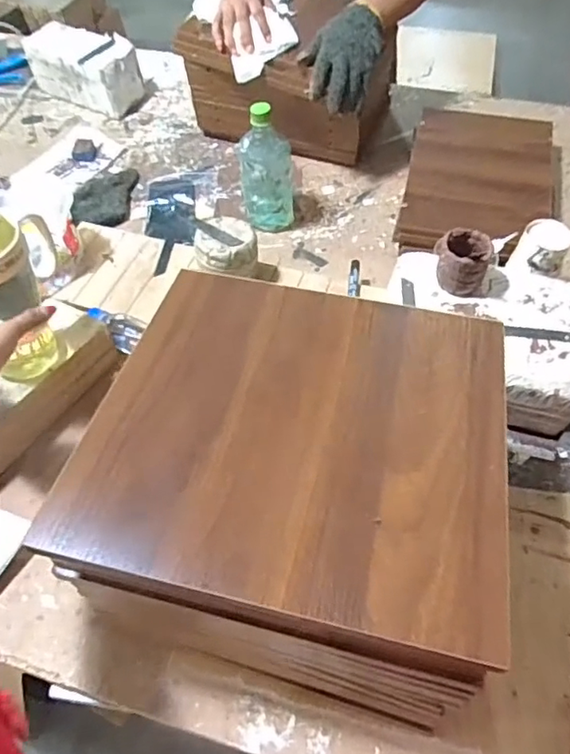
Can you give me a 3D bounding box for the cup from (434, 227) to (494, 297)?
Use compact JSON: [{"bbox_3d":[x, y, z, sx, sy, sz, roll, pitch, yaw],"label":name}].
[{"bbox_3d":[0.230,-0.151,0.738,0.068,0.067,0.063,0,54,0],"label":"cup"}]

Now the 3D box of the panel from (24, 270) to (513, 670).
[{"bbox_3d":[0.016,0.035,0.464,0.318,0.023,0.307,12,54,9],"label":"panel"}]

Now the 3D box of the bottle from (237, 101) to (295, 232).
[{"bbox_3d":[-0.033,-0.328,0.910,0.064,0.193,0.066,38,63,25],"label":"bottle"}]

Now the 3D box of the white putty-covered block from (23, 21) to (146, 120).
[{"bbox_3d":[-0.413,-0.643,1.185,0.230,0.120,0.126,31,60,21],"label":"white putty-covered block"}]

